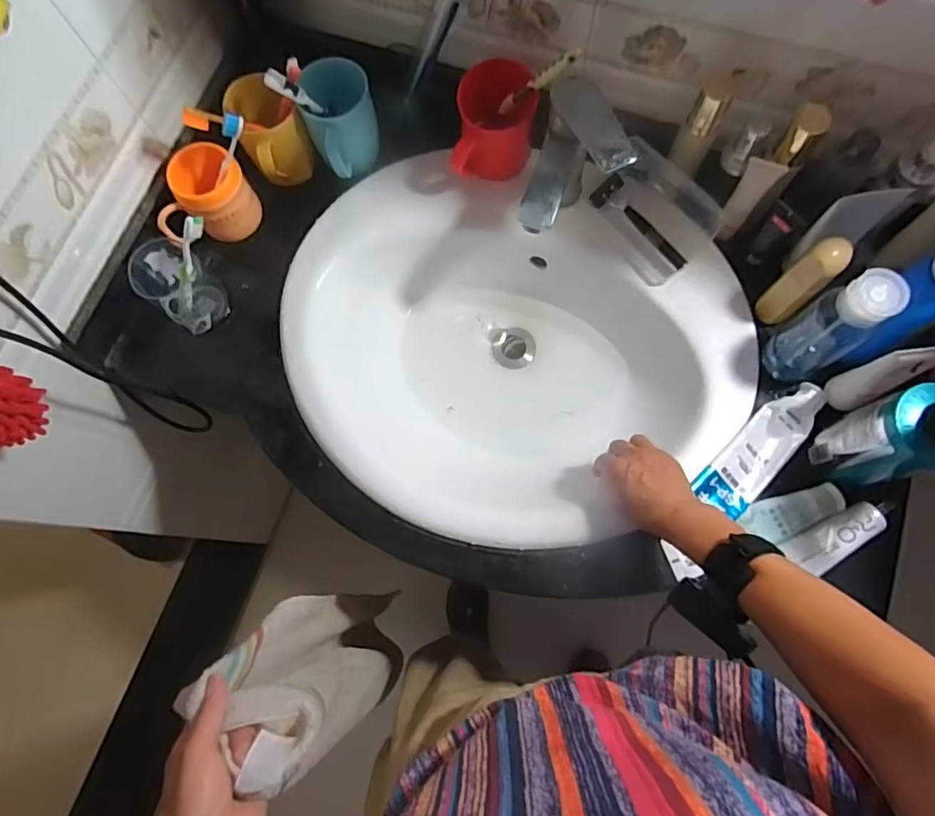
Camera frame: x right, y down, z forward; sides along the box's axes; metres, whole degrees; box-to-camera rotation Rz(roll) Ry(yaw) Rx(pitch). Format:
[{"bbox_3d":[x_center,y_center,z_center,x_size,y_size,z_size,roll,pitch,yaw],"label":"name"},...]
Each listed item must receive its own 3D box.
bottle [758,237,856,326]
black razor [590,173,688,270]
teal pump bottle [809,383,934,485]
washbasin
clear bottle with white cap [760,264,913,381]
[{"bbox_3d":[0.341,-0.128,0.587,0.037,0.118,0.035,-38,78,-9],"label":"bottle"},{"bbox_3d":[0.195,-0.209,0.664,0.042,0.030,0.142,-29,77,-7],"label":"black razor"},{"bbox_3d":[0.382,0.024,0.493,0.051,0.207,0.070,-18,76,-5],"label":"teal pump bottle"},{"bbox_3d":[0.039,-0.045,0.708,0.509,0.166,0.404,23,76,6],"label":"washbasin"},{"bbox_3d":[0.353,-0.077,0.553,0.039,0.157,0.053,-18,76,-5],"label":"clear bottle with white cap"}]

